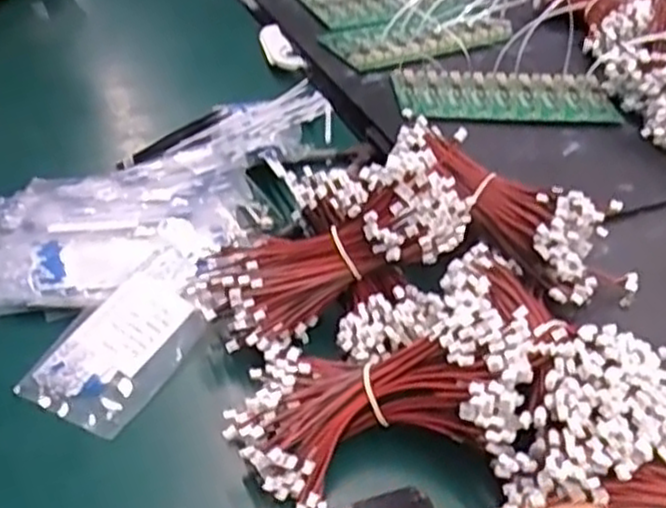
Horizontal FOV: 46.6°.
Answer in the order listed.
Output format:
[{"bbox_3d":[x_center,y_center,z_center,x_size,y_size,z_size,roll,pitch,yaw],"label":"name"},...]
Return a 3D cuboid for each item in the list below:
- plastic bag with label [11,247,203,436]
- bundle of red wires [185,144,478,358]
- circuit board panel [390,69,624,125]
[{"bbox_3d":[-0.138,0.054,0.513,0.081,0.028,0.129,18,45,19],"label":"plastic bag with label"},{"bbox_3d":[0.001,0.001,0.505,0.186,0.072,0.070,-28,44,4],"label":"bundle of red wires"},{"bbox_3d":[0.158,-0.145,0.699,0.199,0.013,0.087,-2,42,-1],"label":"circuit board panel"}]

